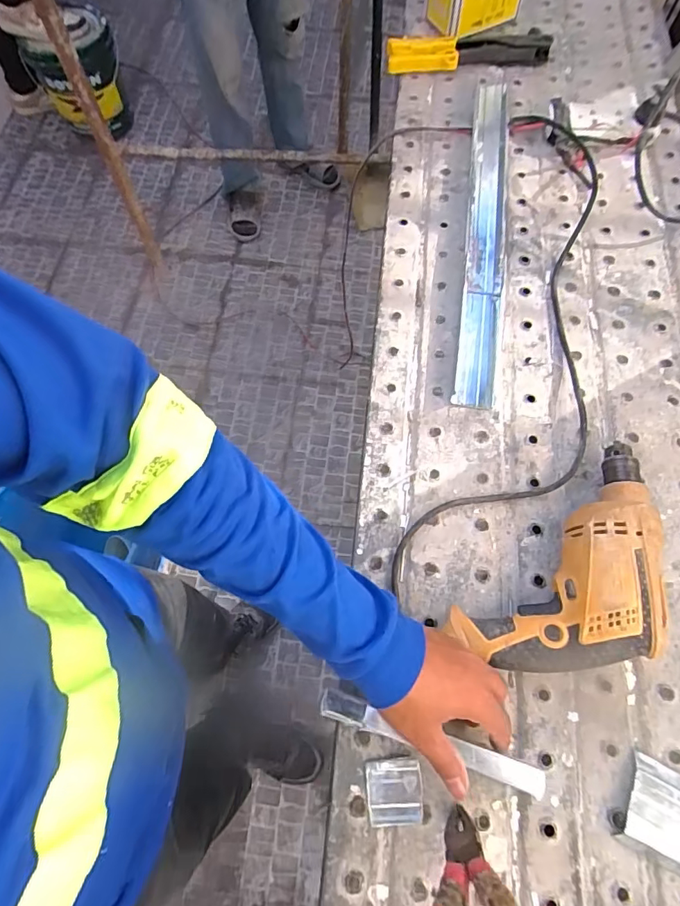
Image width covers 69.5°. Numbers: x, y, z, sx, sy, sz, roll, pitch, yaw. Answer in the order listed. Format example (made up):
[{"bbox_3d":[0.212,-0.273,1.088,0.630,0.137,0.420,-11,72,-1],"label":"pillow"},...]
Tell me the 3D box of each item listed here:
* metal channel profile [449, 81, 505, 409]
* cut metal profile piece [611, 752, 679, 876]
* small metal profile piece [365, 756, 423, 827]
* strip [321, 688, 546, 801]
[{"bbox_3d":[0.190,-0.312,0.634,0.049,0.024,0.557,8,68,3],"label":"metal channel profile"},{"bbox_3d":[0.264,0.292,0.393,0.061,0.020,0.066,25,70,10],"label":"cut metal profile piece"},{"bbox_3d":[0.045,0.283,0.409,0.045,0.004,0.048,-3,68,-1],"label":"small metal profile piece"},{"bbox_3d":[0.069,0.223,0.379,0.174,0.013,0.021,15,69,7],"label":"strip"}]

